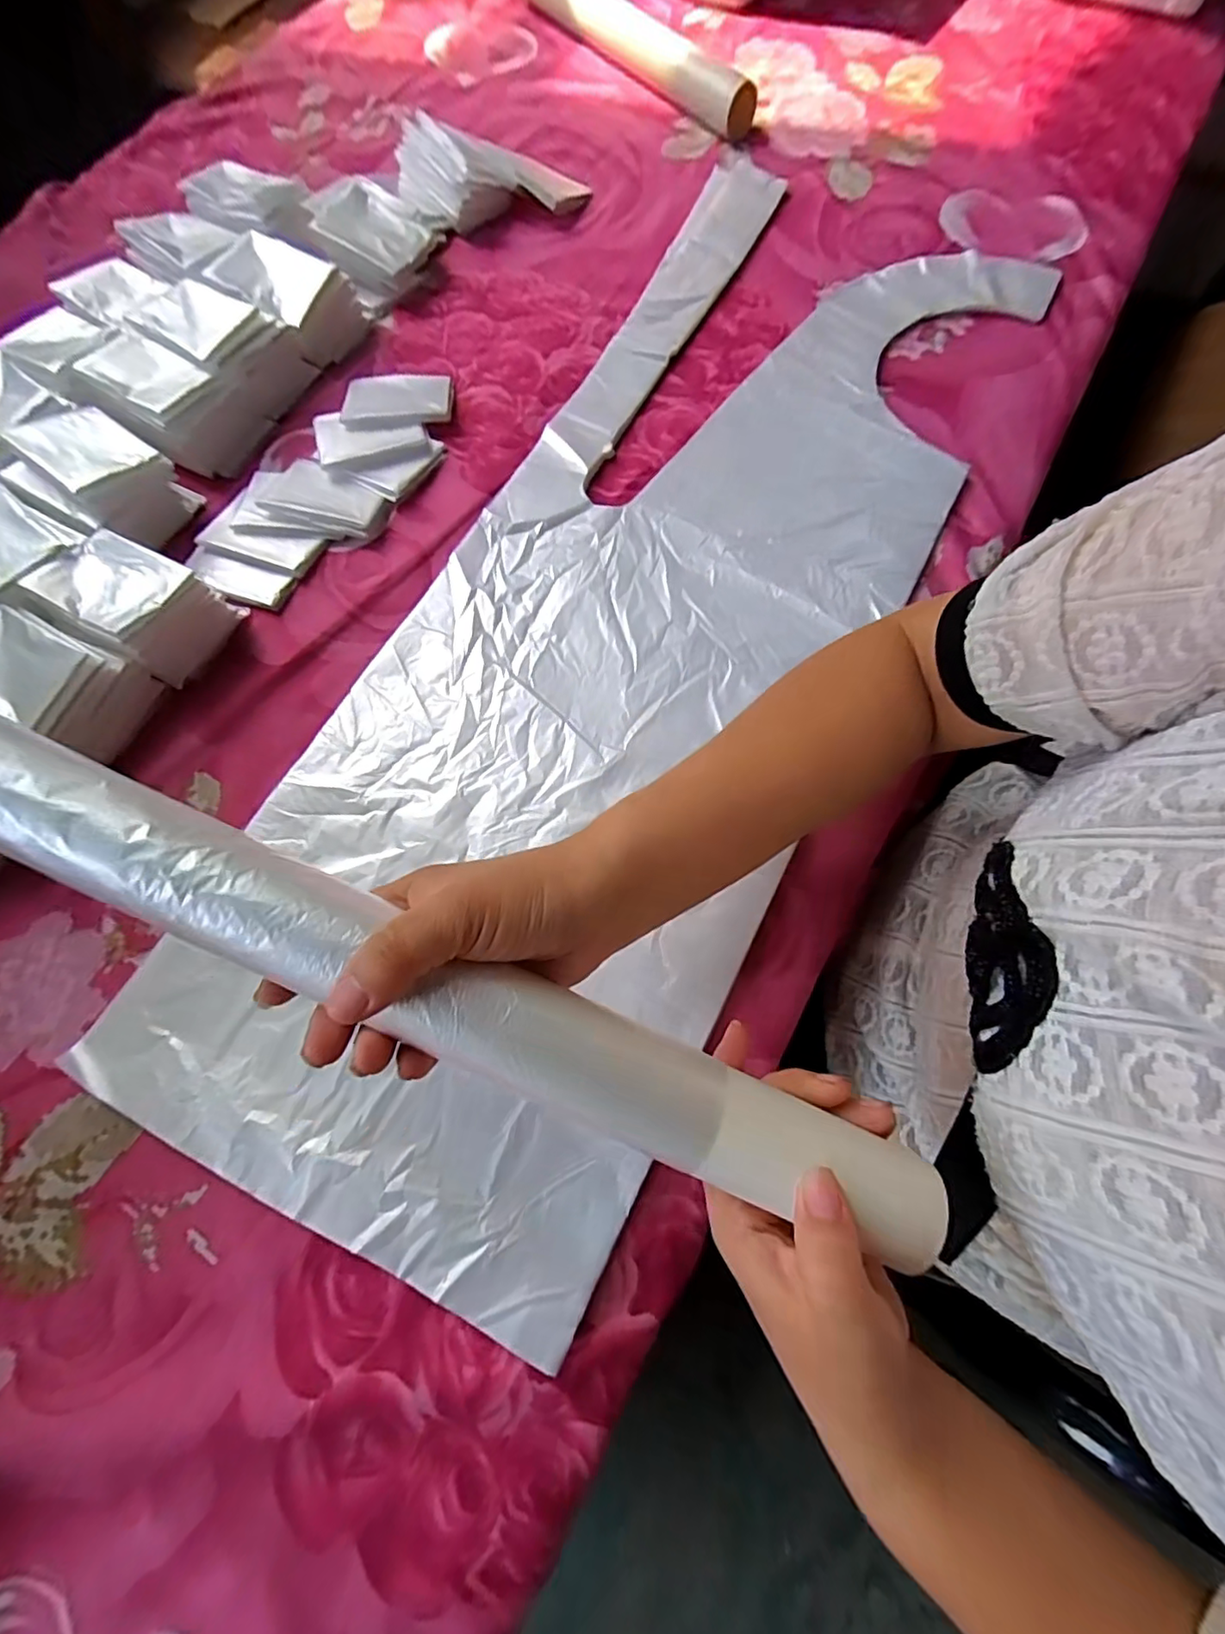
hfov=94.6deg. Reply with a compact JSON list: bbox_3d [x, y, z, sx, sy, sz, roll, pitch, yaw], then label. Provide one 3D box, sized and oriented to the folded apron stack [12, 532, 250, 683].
[{"bbox_3d":[-0.317,-0.145,0.381,0.089,0.052,0.067,29,75,9],"label":"folded apron stack"}]

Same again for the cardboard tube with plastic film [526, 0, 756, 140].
[{"bbox_3d":[0.015,-0.819,0.593,0.040,0.040,0.358,-38,76,-10],"label":"cardboard tube with plastic film"}]

